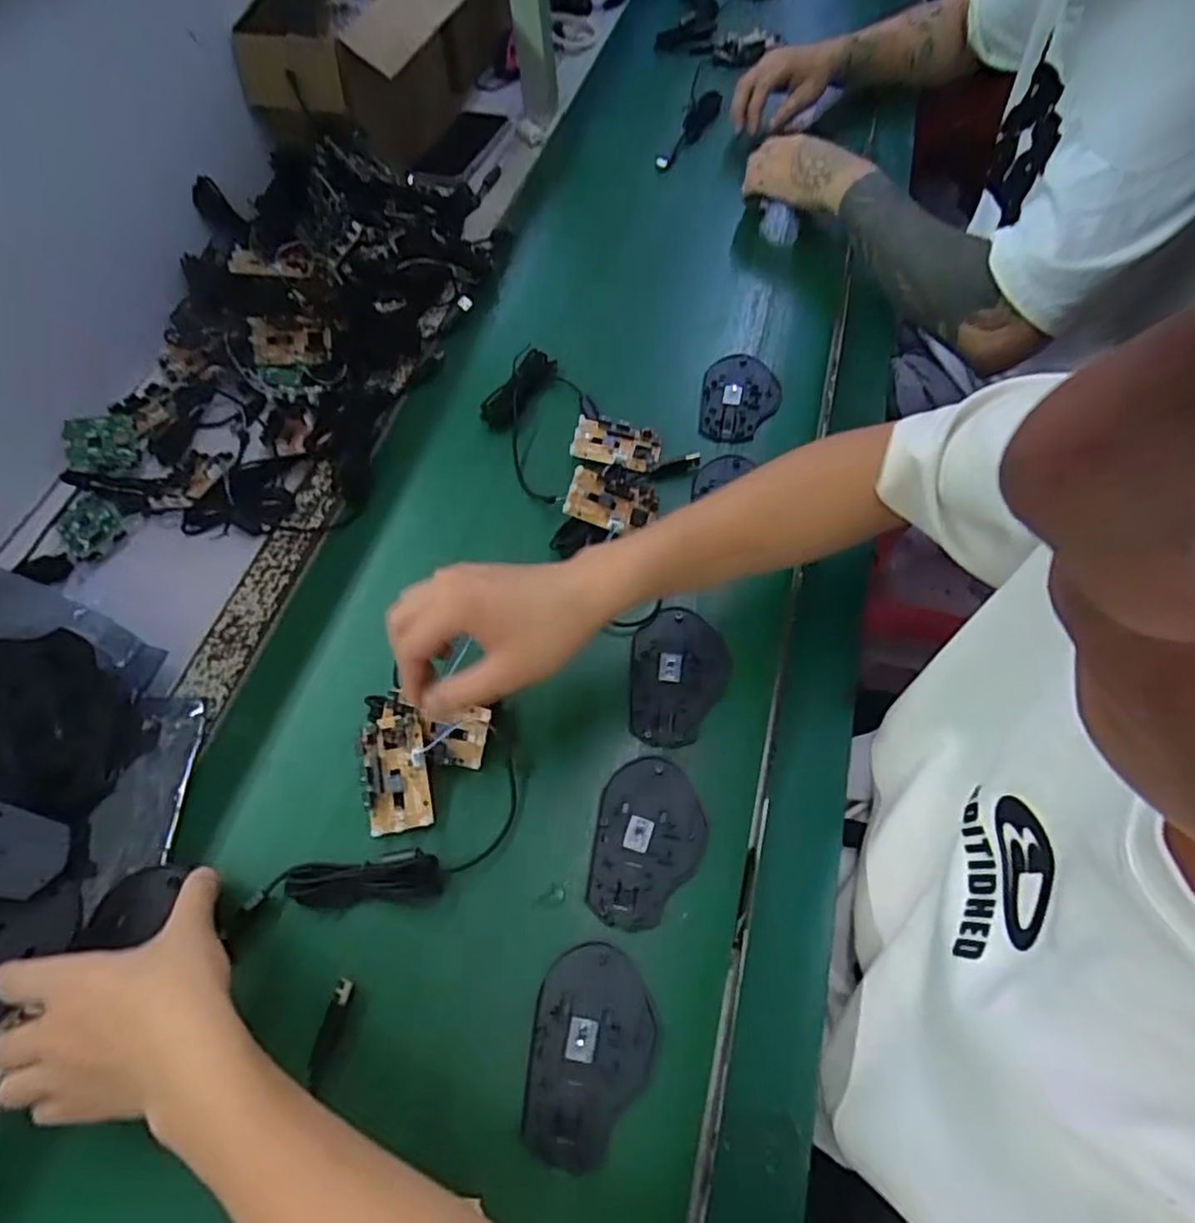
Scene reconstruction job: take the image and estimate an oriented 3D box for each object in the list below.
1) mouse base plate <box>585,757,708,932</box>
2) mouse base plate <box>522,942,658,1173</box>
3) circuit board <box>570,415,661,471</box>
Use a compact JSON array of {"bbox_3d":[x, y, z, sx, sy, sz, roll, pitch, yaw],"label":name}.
[{"bbox_3d":[0.034,0.154,0.444,0.072,0.004,0.108,6,63,7],"label":"mouse base plate"},{"bbox_3d":[-0.003,0.259,0.391,0.071,0.013,0.107,4,62,6],"label":"mouse base plate"},{"bbox_3d":[0.018,-0.153,0.599,0.077,0.011,0.045,14,64,11],"label":"circuit board"}]

